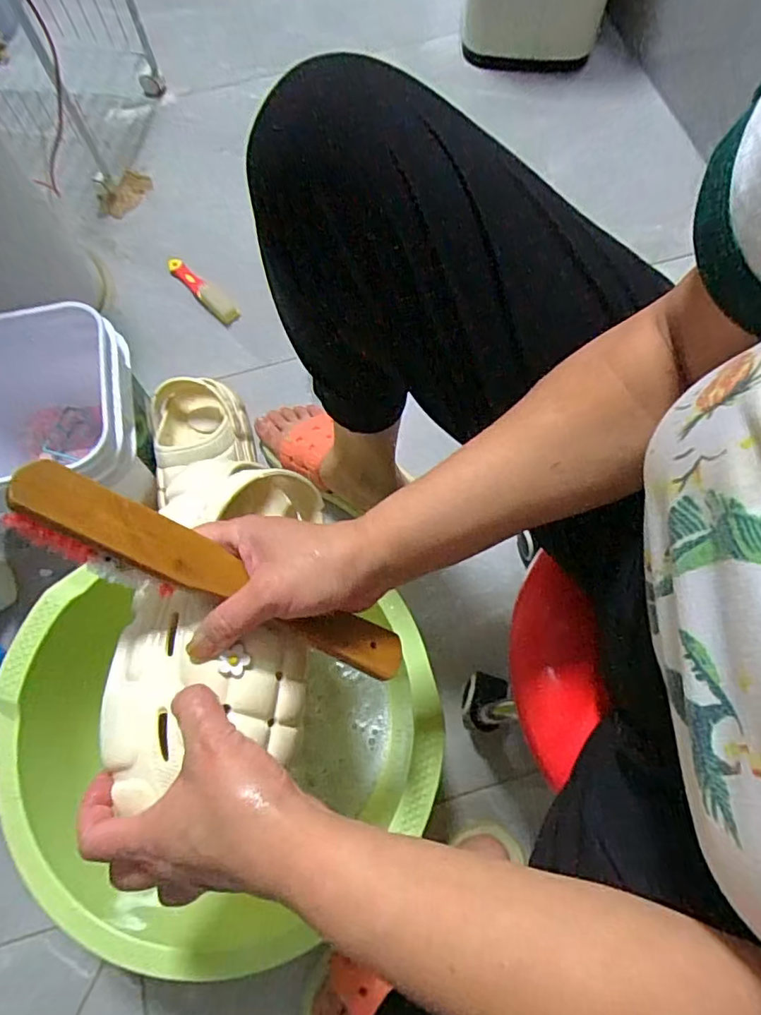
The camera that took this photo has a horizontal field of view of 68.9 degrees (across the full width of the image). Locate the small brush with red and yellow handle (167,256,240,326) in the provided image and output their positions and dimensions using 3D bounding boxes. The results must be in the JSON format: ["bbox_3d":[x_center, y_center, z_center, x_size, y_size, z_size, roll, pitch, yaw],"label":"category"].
[{"bbox_3d":[-0.269,-0.329,0.834,0.029,0.029,0.153,-42,73,-14],"label":"small brush with red and yellow handle"}]

